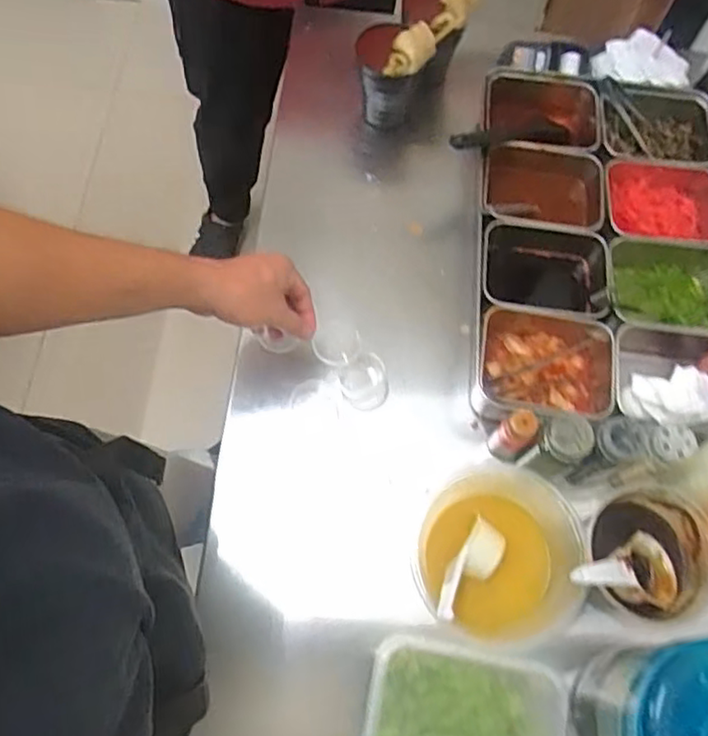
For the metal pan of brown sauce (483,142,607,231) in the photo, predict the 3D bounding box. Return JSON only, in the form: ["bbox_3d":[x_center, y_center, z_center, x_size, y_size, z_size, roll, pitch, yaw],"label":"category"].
[{"bbox_3d":[0.217,-0.190,0.755,0.139,0.084,0.100,5,67,1],"label":"metal pan of brown sauce"}]

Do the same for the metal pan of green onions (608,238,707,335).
[{"bbox_3d":[0.334,-0.079,0.688,0.138,0.049,0.108,3,67,0],"label":"metal pan of green onions"}]

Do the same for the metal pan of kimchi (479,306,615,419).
[{"bbox_3d":[0.198,0.003,0.669,0.138,0.061,0.109,6,67,2],"label":"metal pan of kimchi"}]

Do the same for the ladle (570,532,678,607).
[{"bbox_3d":[0.227,0.176,0.555,0.123,0.038,0.059,9,62,-36],"label":"ladle"}]

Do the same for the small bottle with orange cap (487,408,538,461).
[{"bbox_3d":[0.152,0.065,0.623,0.034,0.069,0.030,-42,74,-16],"label":"small bottle with orange cap"}]

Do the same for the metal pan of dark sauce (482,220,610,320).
[{"bbox_3d":[0.205,-0.092,0.707,0.133,0.090,0.101,4,67,1],"label":"metal pan of dark sauce"}]

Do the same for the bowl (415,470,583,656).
[{"bbox_3d":[0.128,0.170,0.576,0.153,0.081,0.149,0,67,-1],"label":"bowl"}]

